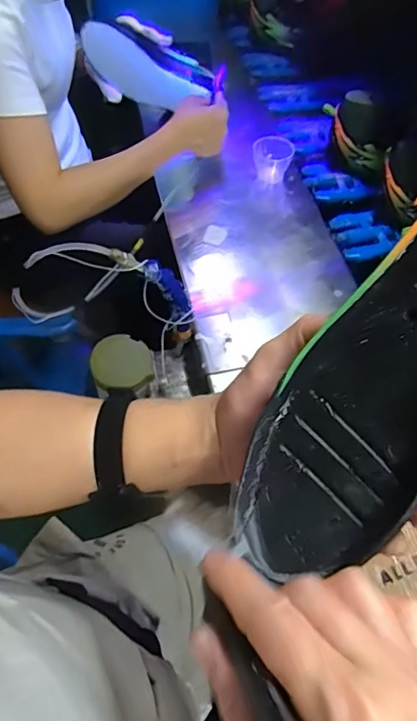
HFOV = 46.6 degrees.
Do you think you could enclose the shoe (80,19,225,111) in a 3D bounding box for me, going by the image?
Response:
[{"bbox_3d":[-0.097,-0.491,0.822,0.233,0.097,0.092,11,60,-17],"label":"shoe"}]

